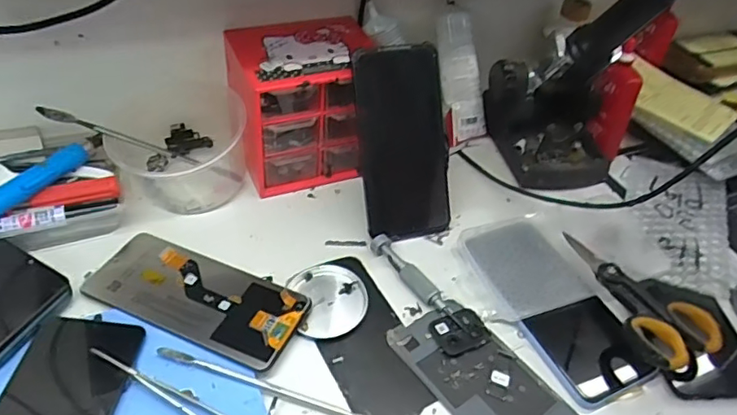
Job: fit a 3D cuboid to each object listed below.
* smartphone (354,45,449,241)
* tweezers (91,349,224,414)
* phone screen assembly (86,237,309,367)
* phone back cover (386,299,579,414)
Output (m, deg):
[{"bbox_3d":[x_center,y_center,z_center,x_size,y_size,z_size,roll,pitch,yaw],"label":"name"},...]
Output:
[{"bbox_3d":[0.032,-0.055,0.507,0.080,0.168,0.013,-10,12,-17],"label":"smartphone"},{"bbox_3d":[-0.110,0.127,0.363,0.150,0.020,0.016,23,46,15],"label":"tweezers"},{"bbox_3d":[-0.134,0.066,0.432,0.166,0.005,0.074,21,46,14],"label":"phone screen assembly"},{"bbox_3d":[0.092,0.133,0.408,0.076,0.005,0.156,-23,53,-30],"label":"phone back cover"}]

